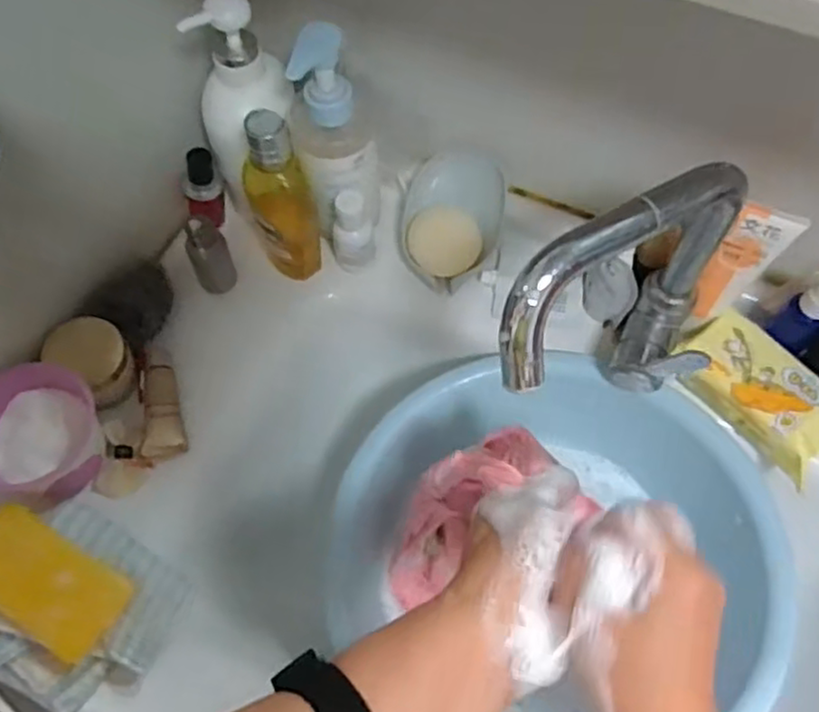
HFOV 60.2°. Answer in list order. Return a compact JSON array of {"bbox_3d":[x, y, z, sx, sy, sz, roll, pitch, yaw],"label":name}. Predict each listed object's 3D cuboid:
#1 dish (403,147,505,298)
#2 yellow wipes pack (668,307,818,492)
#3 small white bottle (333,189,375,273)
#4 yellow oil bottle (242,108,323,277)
[{"bbox_3d":[0.036,-0.117,0.598,0.083,0.053,0.104,3,62,2],"label":"dish"},{"bbox_3d":[0.268,0.024,0.535,0.076,0.032,0.129,-37,68,-18],"label":"yellow wipes pack"},{"bbox_3d":[-0.046,-0.098,0.583,0.031,0.091,0.025,-3,62,-2],"label":"small white bottle"},{"bbox_3d":[-0.099,-0.120,0.546,0.051,0.147,0.040,-14,63,-7],"label":"yellow oil bottle"}]

